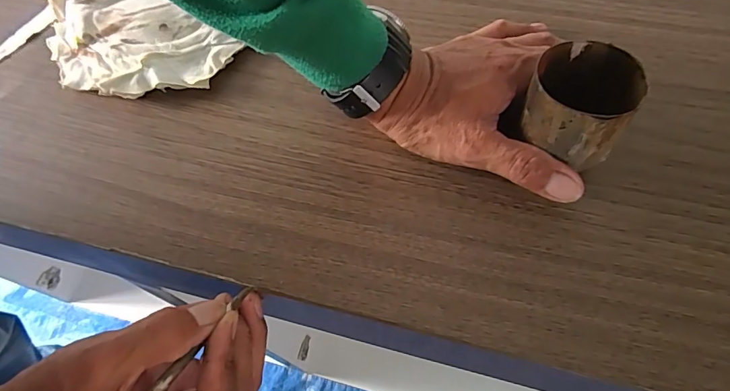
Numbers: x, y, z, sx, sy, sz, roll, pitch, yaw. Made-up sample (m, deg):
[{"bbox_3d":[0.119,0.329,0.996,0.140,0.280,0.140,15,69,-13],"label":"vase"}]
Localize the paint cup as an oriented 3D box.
[{"bbox_3d":[0.121,-0.052,0.250,0.053,0.046,0.054,-2,61,3],"label":"paint cup"}]

